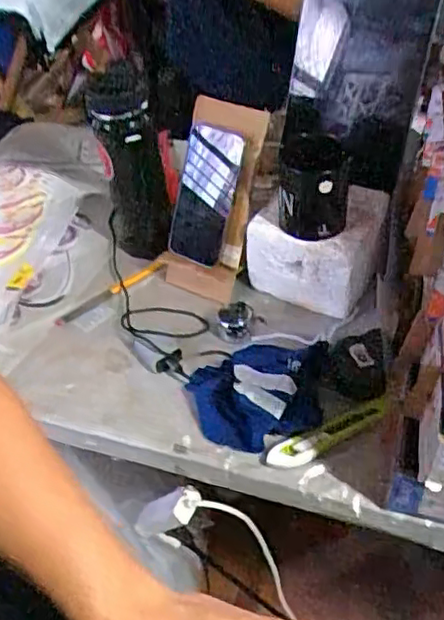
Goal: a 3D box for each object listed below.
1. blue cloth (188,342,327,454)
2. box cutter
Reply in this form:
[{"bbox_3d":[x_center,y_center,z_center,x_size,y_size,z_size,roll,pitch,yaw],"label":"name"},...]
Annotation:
[{"bbox_3d":[0.047,0.082,0.700,0.160,0.048,0.137,-15,48,-10],"label":"blue cloth"},{"bbox_3d":[0.115,0.130,0.673,0.147,0.023,0.026,-26,50,-19],"label":"box cutter"}]

